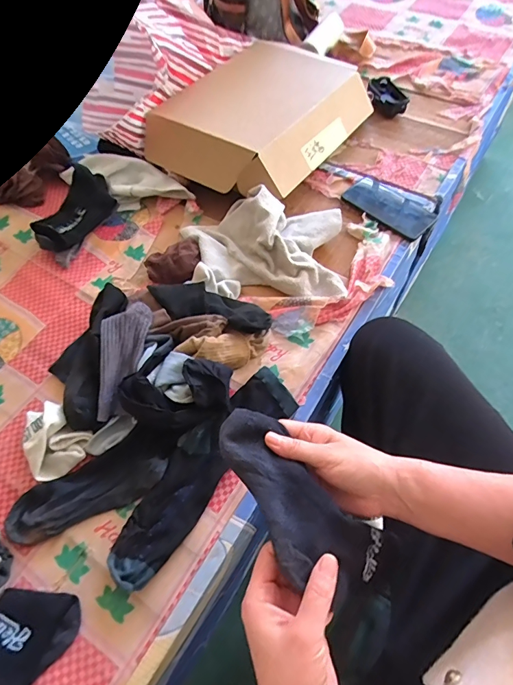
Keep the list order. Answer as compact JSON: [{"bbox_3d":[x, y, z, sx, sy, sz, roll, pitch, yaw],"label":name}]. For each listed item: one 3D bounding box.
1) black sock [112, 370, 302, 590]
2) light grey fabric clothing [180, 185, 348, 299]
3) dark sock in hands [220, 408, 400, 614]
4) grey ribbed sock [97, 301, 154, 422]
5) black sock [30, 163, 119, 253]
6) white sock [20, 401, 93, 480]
[{"bbox_3d":[-0.065,0.152,0.497,0.079,0.028,0.288,36,67,21],"label":"black sock"},{"bbox_3d":[0.007,-0.159,0.649,0.266,0.066,0.187,5,59,5],"label":"light grey fabric clothing"},{"bbox_3d":[0.035,0.142,0.353,0.083,0.049,0.191,-41,77,-18],"label":"dark sock in hands"},{"bbox_3d":[-0.186,0.019,0.539,0.057,0.041,0.166,6,60,6],"label":"grey ribbed sock"},{"bbox_3d":[-0.314,-0.225,0.707,0.098,0.061,0.163,20,62,14],"label":"black sock"},{"bbox_3d":[-0.265,0.120,0.515,0.078,0.049,0.097,-39,65,-19],"label":"white sock"}]

